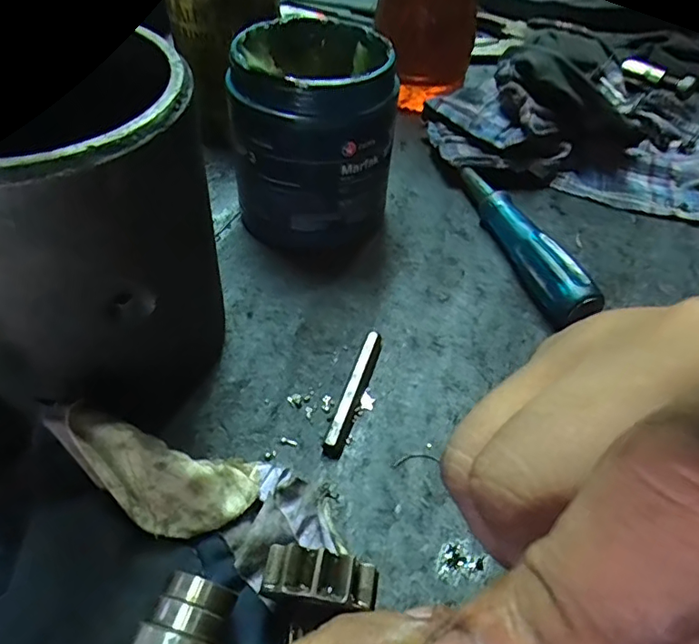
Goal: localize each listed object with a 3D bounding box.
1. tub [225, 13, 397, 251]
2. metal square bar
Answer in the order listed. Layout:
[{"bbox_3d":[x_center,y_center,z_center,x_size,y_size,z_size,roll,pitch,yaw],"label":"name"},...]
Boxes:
[{"bbox_3d":[-0.021,-0.107,0.310,0.086,0.097,0.086,-3,47,-4],"label":"tub"},{"bbox_3d":[0.002,0.033,0.264,0.011,0.010,0.070,13,47,10],"label":"metal square bar"}]

